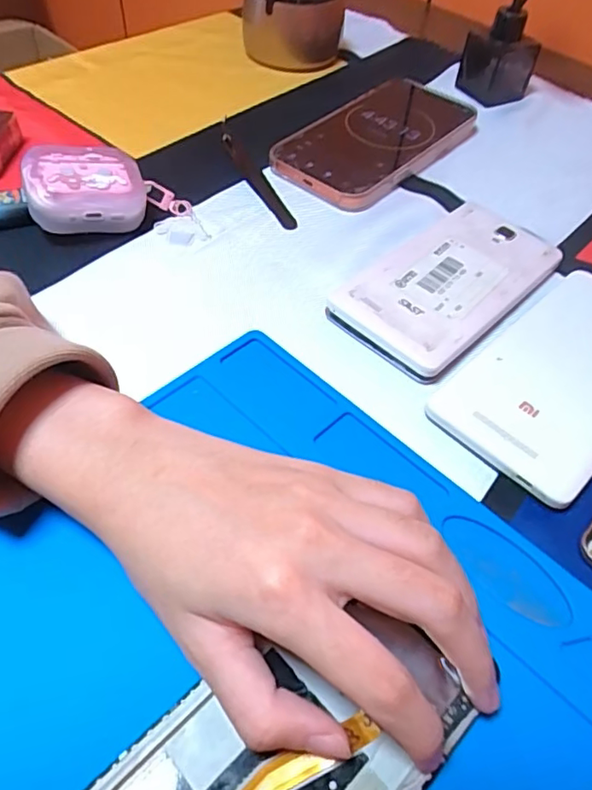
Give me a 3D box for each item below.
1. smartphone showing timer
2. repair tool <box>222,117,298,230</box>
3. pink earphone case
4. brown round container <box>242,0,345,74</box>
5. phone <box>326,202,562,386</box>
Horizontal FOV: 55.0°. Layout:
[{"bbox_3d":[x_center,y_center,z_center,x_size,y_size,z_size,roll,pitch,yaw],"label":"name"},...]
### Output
[{"bbox_3d":[0.060,-0.187,0.414,0.084,0.017,0.162,36,58,21],"label":"smartphone showing timer"},{"bbox_3d":[-0.028,-0.150,0.388,0.015,0.013,0.123,-18,56,-18],"label":"repair tool"},{"bbox_3d":[-0.113,-0.122,0.338,0.089,0.038,0.042,-14,55,-15],"label":"pink earphone case"},{"bbox_3d":[-0.004,-0.322,0.493,0.086,0.049,0.075,6,52,0],"label":"brown round container"},{"bbox_3d":[0.089,-0.065,0.323,0.072,0.013,0.142,38,58,22],"label":"phone"}]

